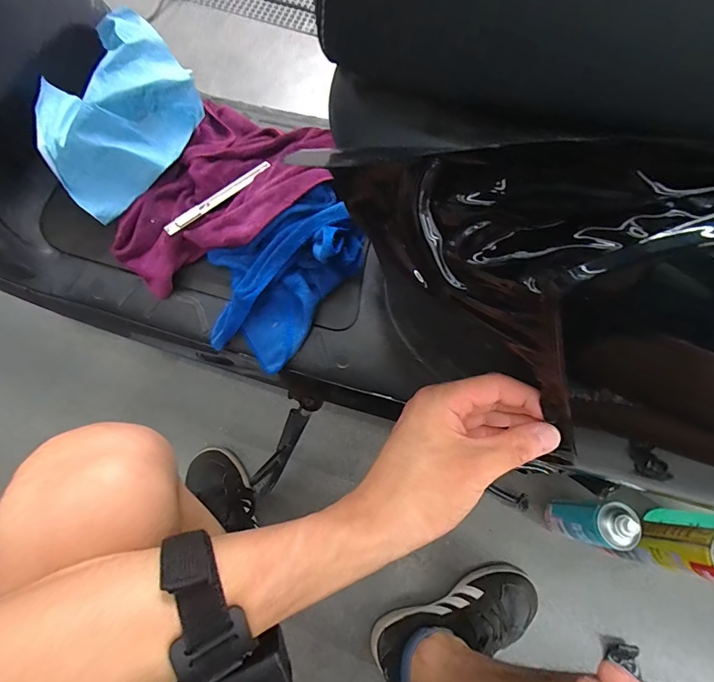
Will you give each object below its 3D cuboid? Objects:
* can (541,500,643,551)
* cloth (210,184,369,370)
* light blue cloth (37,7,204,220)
[{"bbox_3d":[0.375,0.290,0.645,0.063,0.188,0.059,1,70,-3],"label":"can"},{"bbox_3d":[-0.087,-0.070,0.413,0.130,0.046,0.193,37,105,0],"label":"cloth"},{"bbox_3d":[-0.270,-0.256,0.447,0.178,0.089,0.156,-38,77,-15],"label":"light blue cloth"}]

